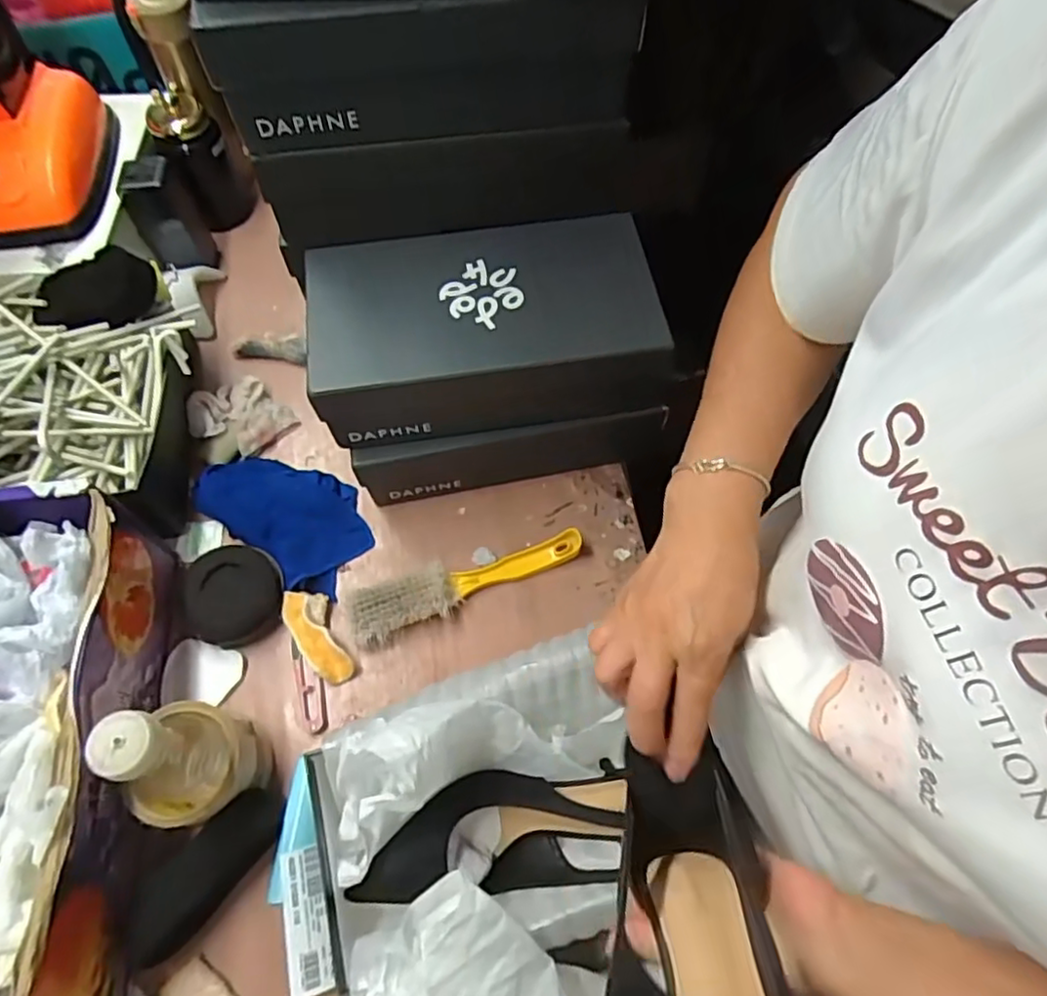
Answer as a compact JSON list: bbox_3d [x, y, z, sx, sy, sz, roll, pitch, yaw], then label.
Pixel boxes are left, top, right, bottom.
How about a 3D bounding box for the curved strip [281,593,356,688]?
[{"bbox_3d":[-0.188,0.123,0.595,0.041,0.023,0.094,-30,68,-15],"label":"curved strip"}]

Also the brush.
[{"bbox_3d":[-0.057,0.077,0.627,0.225,0.034,0.051,-20,66,-10],"label":"brush"}]

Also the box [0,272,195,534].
[{"bbox_3d":[-0.498,-0.092,0.638,0.334,0.117,0.236,9,64,4],"label":"box"}]

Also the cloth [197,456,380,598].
[{"bbox_3d":[-0.245,0.015,0.660,0.183,0.035,0.116,25,66,11],"label":"cloth"}]

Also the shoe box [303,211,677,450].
[{"bbox_3d":[-0.033,-0.153,0.588,0.298,0.100,0.155,-7,64,-4],"label":"shoe box"}]

